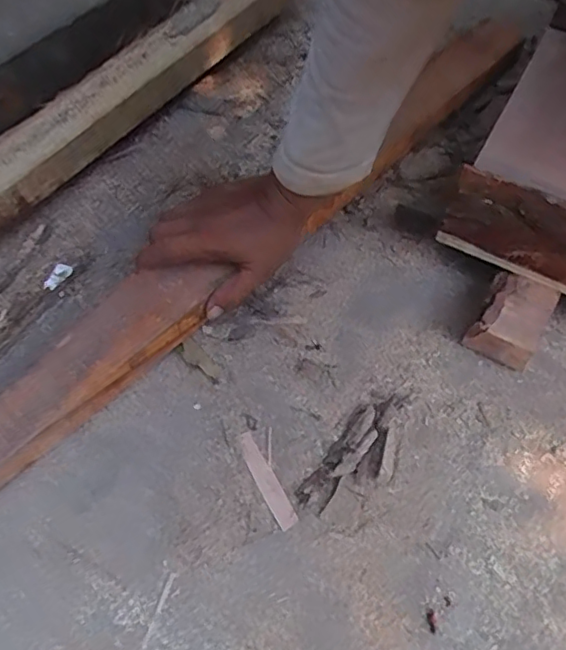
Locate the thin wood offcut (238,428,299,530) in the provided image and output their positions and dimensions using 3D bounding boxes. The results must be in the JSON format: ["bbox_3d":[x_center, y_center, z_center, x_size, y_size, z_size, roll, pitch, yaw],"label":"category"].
[{"bbox_3d":[-0.014,0.122,0.461,0.016,0.004,0.082,-25,62,-17],"label":"thin wood offcut"}]

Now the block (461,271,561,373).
[{"bbox_3d":[0.206,-0.004,0.526,0.059,0.040,0.077,26,61,14],"label":"block"}]

